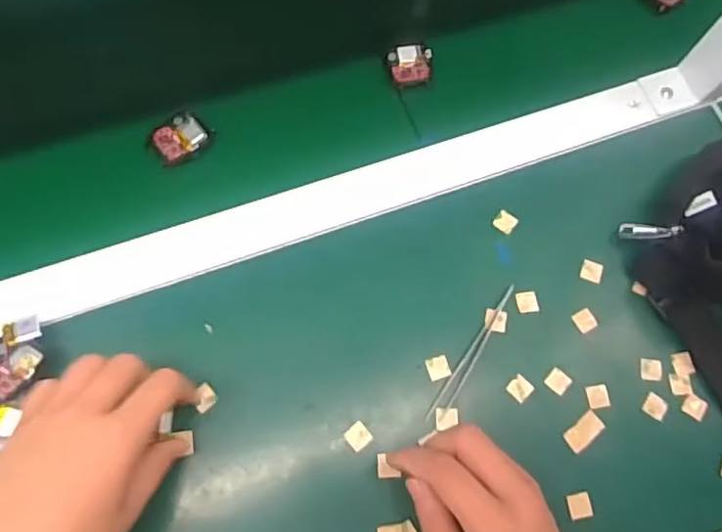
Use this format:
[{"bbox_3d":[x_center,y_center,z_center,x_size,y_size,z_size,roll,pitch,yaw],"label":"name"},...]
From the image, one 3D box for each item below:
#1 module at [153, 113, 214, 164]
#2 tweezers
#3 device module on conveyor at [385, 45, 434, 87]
[{"bbox_3d":[-0.140,-0.101,0.480,0.044,0.008,0.033,-41,79,-16],"label":"module"},{"bbox_3d":[0.080,0.061,0.439,0.012,0.007,0.111,32,73,9],"label":"tweezers"},{"bbox_3d":[0.041,-0.169,0.520,0.037,0.007,0.041,0,71,-4],"label":"device module on conveyor"}]

